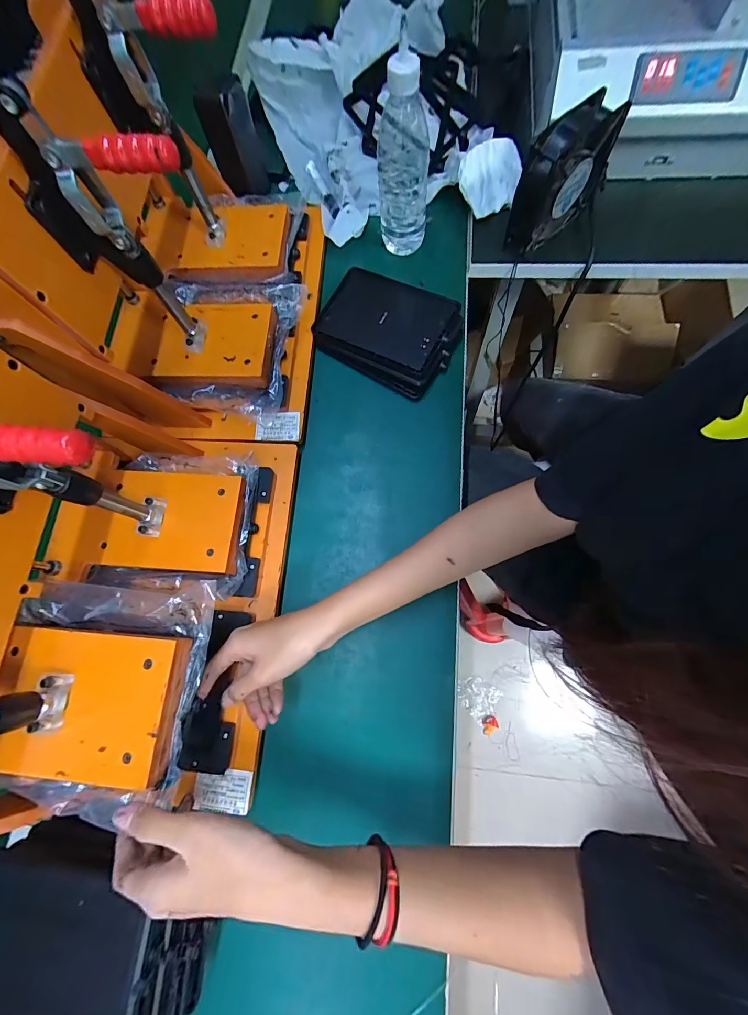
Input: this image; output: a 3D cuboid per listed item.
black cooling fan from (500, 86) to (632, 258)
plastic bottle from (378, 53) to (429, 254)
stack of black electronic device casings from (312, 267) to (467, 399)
[{"bbox_3d":[0.226,-0.392,0.442,0.120,0.132,0.041,-35,75,-6],"label":"black cooling fan"},{"bbox_3d":[0.037,-0.418,0.440,0.061,0.184,0.062,-3,74,4],"label":"plastic bottle"},{"bbox_3d":[0.019,-0.232,0.475,0.173,0.035,0.129,30,79,12],"label":"stack of black electronic device casings"}]

